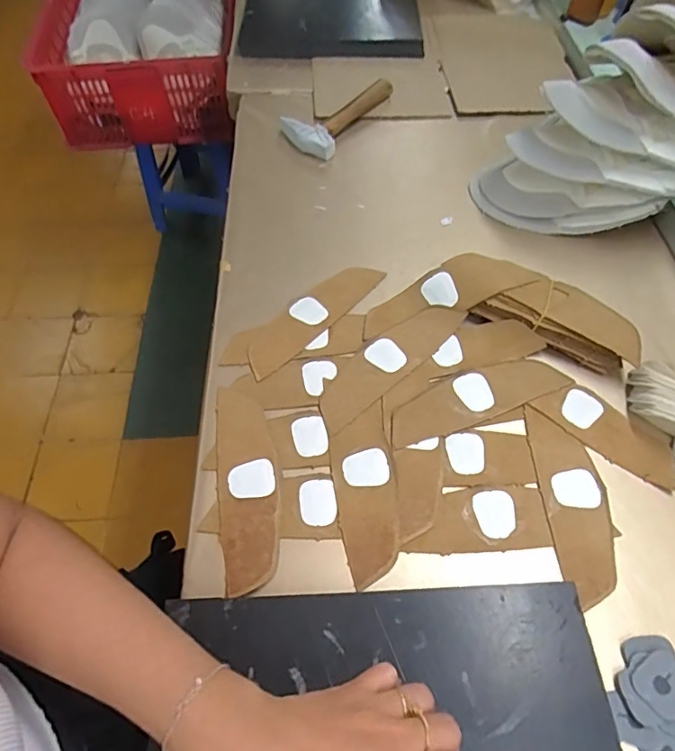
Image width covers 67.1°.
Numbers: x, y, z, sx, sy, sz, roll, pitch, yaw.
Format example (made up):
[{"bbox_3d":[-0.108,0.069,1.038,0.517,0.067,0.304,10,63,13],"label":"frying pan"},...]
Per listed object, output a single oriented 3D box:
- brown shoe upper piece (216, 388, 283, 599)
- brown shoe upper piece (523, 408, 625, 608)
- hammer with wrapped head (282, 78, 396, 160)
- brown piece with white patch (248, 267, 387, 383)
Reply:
[{"bbox_3d":[-0.077,0.090,0.437,0.052,0.004,0.177,-8,58,-5],"label":"brown shoe upper piece"},{"bbox_3d":[0.203,0.103,0.435,0.055,0.004,0.165,-1,58,0],"label":"brown shoe upper piece"},{"bbox_3d":[-0.004,-0.384,0.739,0.092,0.022,0.189,28,62,17],"label":"hammer with wrapped head"},{"bbox_3d":[-0.025,-0.066,0.545,0.182,0.004,0.054,-37,64,-21],"label":"brown piece with white patch"}]

